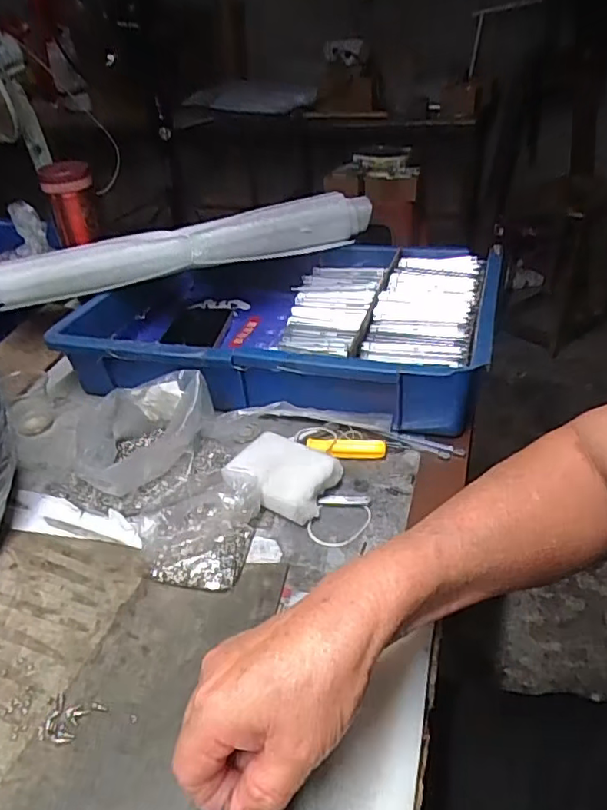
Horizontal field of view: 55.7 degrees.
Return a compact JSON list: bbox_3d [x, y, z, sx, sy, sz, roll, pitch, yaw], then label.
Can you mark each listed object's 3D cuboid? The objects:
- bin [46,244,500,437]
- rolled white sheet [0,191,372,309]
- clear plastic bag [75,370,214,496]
[{"bbox_3d":[-0.021,-0.083,0.640,0.428,0.091,0.281,4,35,11],"label":"bin"},{"bbox_3d":[-0.128,-0.183,0.660,0.428,0.057,0.034,-11,35,-11],"label":"rolled white sheet"},{"bbox_3d":[-0.134,0.031,0.497,0.101,0.066,0.108,-3,33,5],"label":"clear plastic bag"}]

